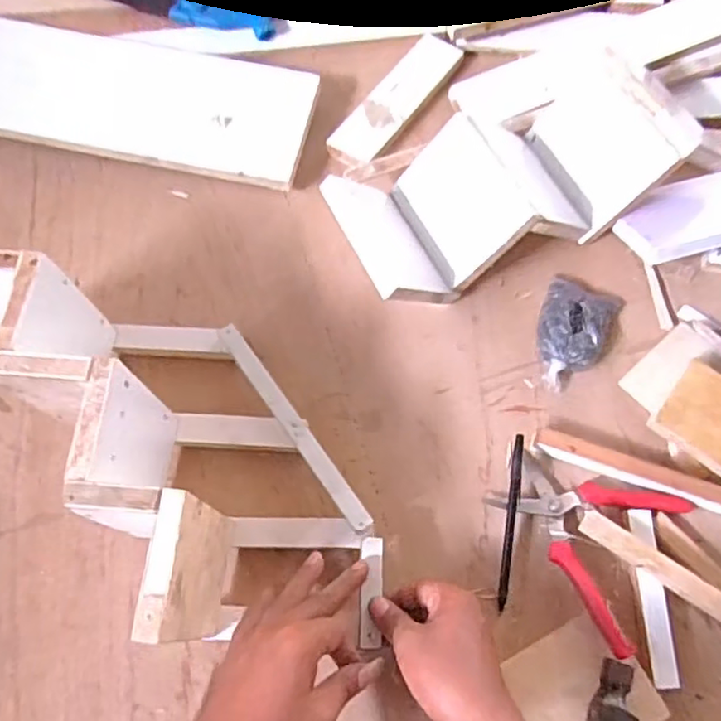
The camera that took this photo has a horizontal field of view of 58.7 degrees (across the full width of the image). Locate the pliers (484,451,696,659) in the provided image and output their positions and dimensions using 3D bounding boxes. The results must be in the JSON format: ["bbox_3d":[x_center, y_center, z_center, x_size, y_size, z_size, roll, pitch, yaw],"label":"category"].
[{"bbox_3d":[0.195,0.146,0.567,0.151,0.028,0.150,33,70,13],"label":"pliers"}]

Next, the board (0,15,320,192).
[{"bbox_3d":[-0.327,-0.311,0.731,0.542,0.028,0.156,11,75,1],"label":"board"}]

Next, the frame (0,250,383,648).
[{"bbox_3d":[-0.141,0.057,0.516,0.165,0.173,0.396,-36,69,-12],"label":"frame"}]

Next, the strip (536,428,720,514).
[{"bbox_3d":[0.256,0.101,0.593,0.183,0.014,0.030,18,67,7],"label":"strip"}]

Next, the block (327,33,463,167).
[{"bbox_3d":[0.043,-0.308,0.756,0.058,0.013,0.209,34,70,13],"label":"block"}]

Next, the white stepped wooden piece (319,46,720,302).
[{"bbox_3d":[0.171,-0.194,0.667,0.407,0.120,0.167,-23,69,-11],"label":"white stepped wooden piece"}]

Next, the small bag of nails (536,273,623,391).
[{"bbox_3d":[0.213,-0.032,0.647,0.072,0.029,0.128,25,68,10],"label":"small bag of nails"}]

